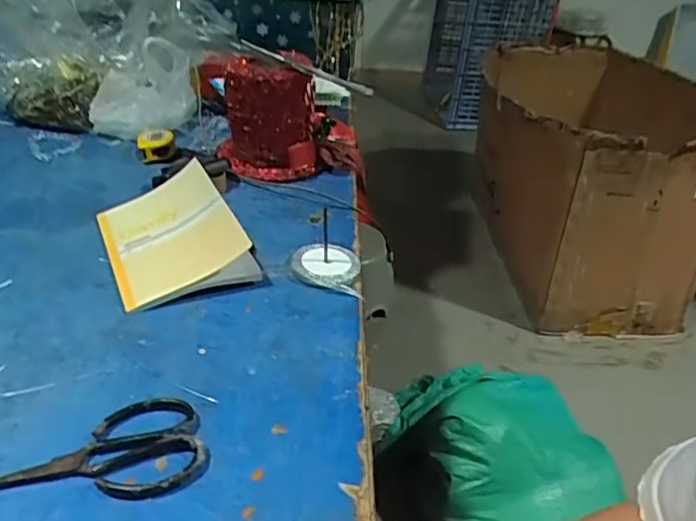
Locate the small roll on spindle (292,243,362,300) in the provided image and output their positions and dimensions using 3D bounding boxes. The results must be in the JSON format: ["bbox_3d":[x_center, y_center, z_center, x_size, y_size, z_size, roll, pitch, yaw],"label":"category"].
[{"bbox_3d":[-0.023,0.002,0.714,0.086,0.019,0.081,11,34,7],"label":"small roll on spindle"}]

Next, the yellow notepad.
[{"bbox_3d":[-0.204,-0.033,0.702,0.139,0.062,0.186,-13,38,-25],"label":"yellow notepad"}]

